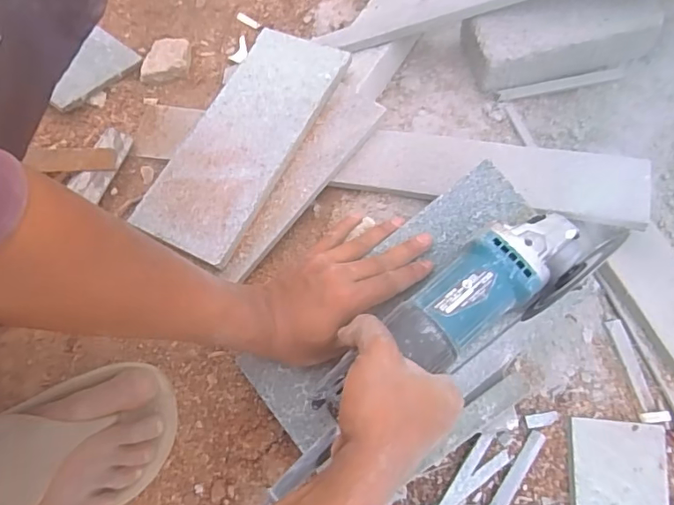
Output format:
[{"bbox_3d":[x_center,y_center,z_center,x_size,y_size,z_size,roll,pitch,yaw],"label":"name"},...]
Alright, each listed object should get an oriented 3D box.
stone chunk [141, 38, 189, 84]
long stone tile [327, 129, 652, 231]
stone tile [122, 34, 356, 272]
[{"bbox_3d":[-0.234,-0.262,0.685,0.063,0.020,0.059,-6,75,-1],"label":"stone chunk"},{"bbox_3d":[0.164,-0.086,0.549,0.317,0.011,0.077,10,75,13],"label":"long stone tile"},{"bbox_3d":[-0.110,-0.135,0.582,0.128,0.007,0.292,25,75,17],"label":"stone tile"}]

